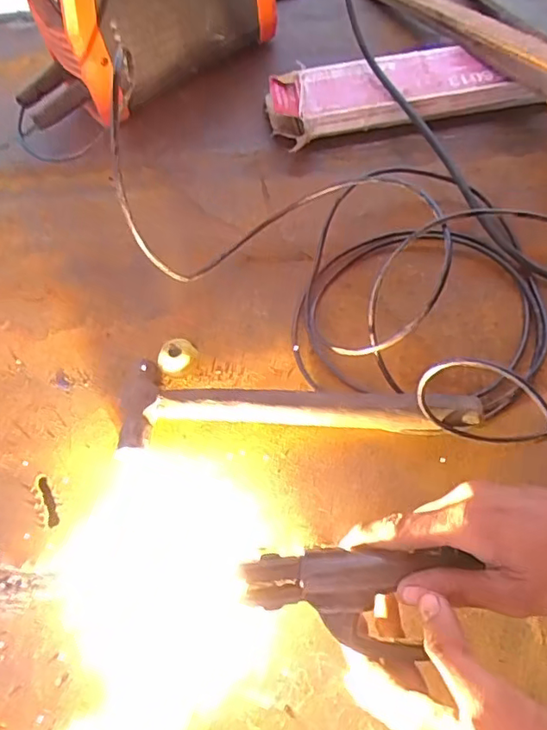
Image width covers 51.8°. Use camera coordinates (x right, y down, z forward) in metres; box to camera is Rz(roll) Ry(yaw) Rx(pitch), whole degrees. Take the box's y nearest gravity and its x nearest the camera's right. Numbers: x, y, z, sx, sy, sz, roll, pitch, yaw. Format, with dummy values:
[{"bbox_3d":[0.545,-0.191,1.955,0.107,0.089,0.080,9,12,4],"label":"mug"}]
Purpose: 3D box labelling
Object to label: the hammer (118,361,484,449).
[{"bbox_3d":[0.019,0.034,0.460,0.281,0.037,0.074,1,64,2],"label":"hammer"}]

